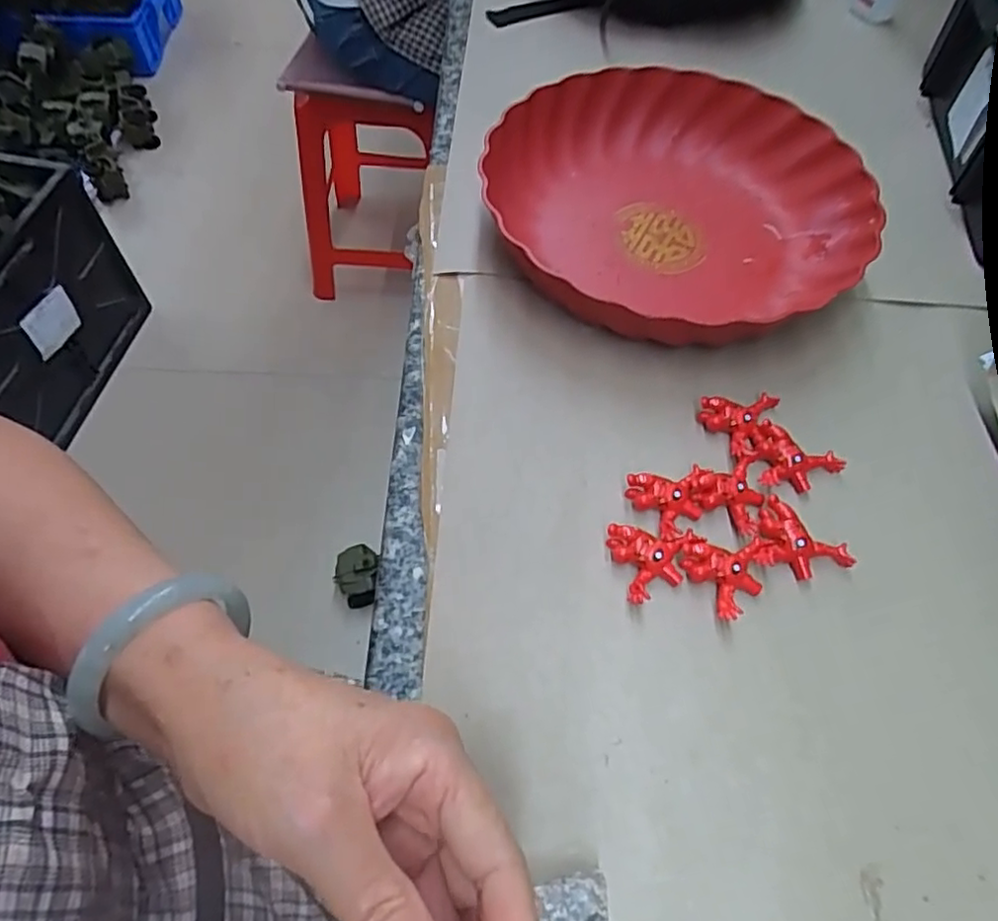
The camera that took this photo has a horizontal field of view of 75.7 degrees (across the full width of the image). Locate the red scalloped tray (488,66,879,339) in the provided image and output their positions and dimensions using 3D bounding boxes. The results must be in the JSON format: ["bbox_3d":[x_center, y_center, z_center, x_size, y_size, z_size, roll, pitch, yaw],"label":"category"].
[{"bbox_3d":[0.111,-0.169,0.422,0.245,0.046,0.240,-16,60,-11],"label":"red scalloped tray"}]

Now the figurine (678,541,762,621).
[{"bbox_3d":[0.113,0.054,0.312,0.038,0.014,0.036,-27,63,-16],"label":"figurine"}]

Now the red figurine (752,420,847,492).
[{"bbox_3d":[0.158,0.002,0.345,0.049,0.013,0.033,23,61,12],"label":"red figurine"}]

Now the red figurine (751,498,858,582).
[{"bbox_3d":[0.153,0.043,0.320,0.047,0.013,0.034,17,60,9],"label":"red figurine"}]

